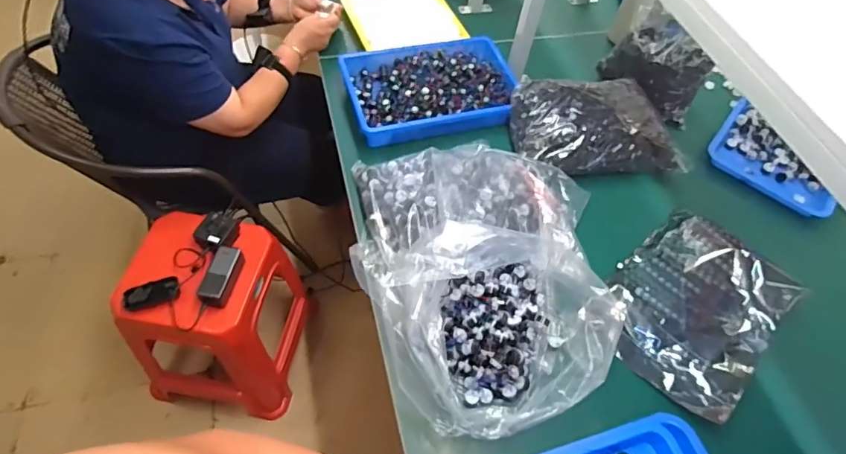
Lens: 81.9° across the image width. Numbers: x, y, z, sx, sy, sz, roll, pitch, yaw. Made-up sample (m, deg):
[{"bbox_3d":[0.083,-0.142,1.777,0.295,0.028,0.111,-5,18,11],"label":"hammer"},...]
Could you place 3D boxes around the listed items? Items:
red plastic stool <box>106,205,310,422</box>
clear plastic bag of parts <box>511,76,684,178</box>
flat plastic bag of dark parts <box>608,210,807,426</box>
[{"bbox_3d":[-0.515,0.234,1.253,0.349,0.480,0.337,10,56,1],"label":"red plastic stool"},{"bbox_3d":[0.358,-0.208,0.997,0.347,0.089,0.207,1,56,-4],"label":"clear plastic bag of parts"},{"bbox_3d":[0.468,0.125,0.832,0.254,0.039,0.338,39,61,20],"label":"flat plastic bag of dark parts"}]

